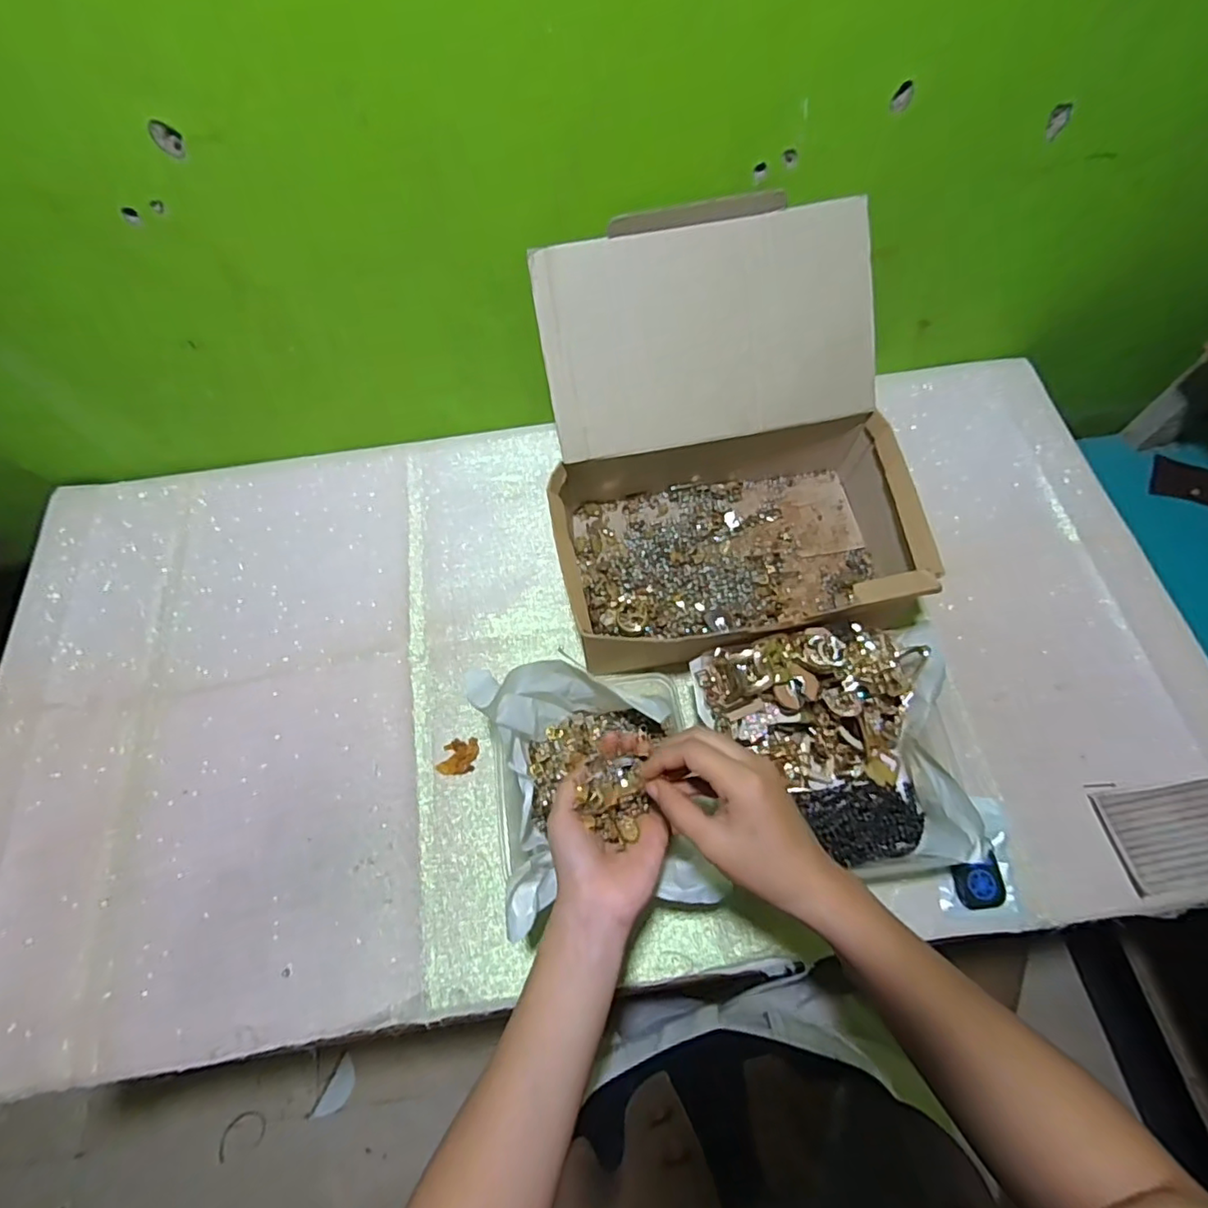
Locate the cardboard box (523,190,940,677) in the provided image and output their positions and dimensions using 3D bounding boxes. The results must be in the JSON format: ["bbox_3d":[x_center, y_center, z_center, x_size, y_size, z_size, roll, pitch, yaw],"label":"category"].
[{"bbox_3d":[0.118,-0.147,0.567,0.325,0.226,0.349,-7,65,0],"label":"cardboard box"}]

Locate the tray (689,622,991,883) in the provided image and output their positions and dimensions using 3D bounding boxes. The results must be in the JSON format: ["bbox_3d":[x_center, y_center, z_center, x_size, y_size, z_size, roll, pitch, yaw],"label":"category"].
[{"bbox_3d":[0.193,0.126,0.516,0.206,0.092,0.196,-6,65,1],"label":"tray"}]

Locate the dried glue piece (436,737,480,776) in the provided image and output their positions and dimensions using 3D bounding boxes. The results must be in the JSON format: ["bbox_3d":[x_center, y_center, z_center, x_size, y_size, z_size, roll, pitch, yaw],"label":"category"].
[{"bbox_3d":[-0.141,0.146,0.574,0.037,0.007,0.035,-2,65,2],"label":"dried glue piece"}]

